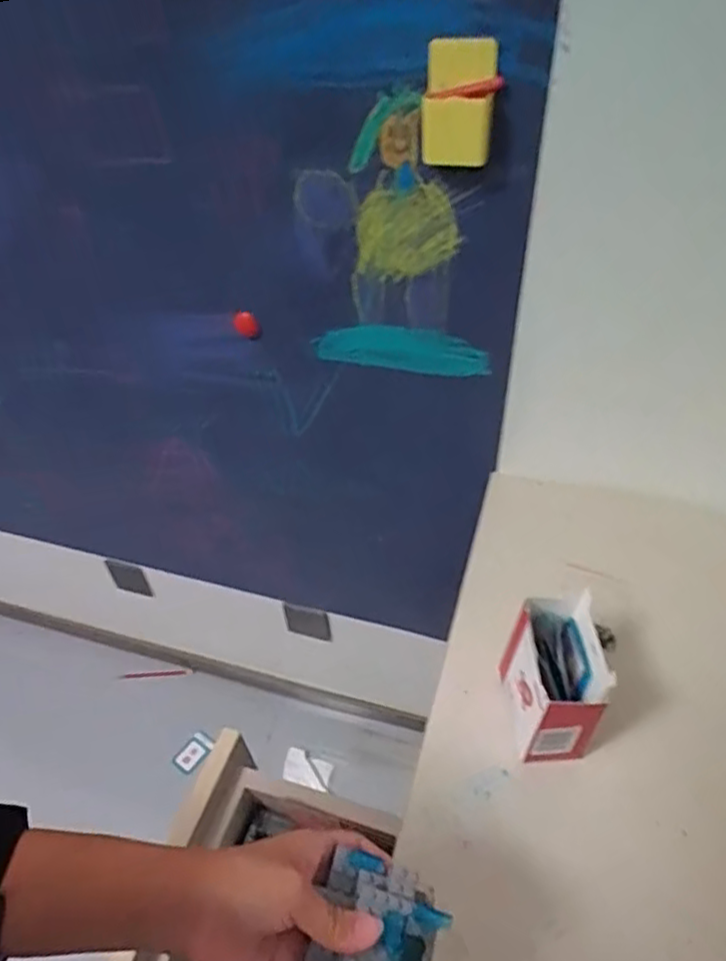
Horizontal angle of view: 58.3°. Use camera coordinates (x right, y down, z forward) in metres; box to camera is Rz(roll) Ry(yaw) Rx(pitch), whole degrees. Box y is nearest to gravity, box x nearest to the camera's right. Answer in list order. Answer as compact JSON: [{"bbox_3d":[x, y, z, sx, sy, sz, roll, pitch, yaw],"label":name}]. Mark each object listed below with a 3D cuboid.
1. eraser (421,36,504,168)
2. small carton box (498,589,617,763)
[{"bbox_3d":[0.079,-0.309,0.540,0.058,0.092,0.036,5,45,12],"label":"eraser"},{"bbox_3d":[0.162,0.172,0.559,0.069,0.120,0.100,-5,44,0],"label":"small carton box"}]

